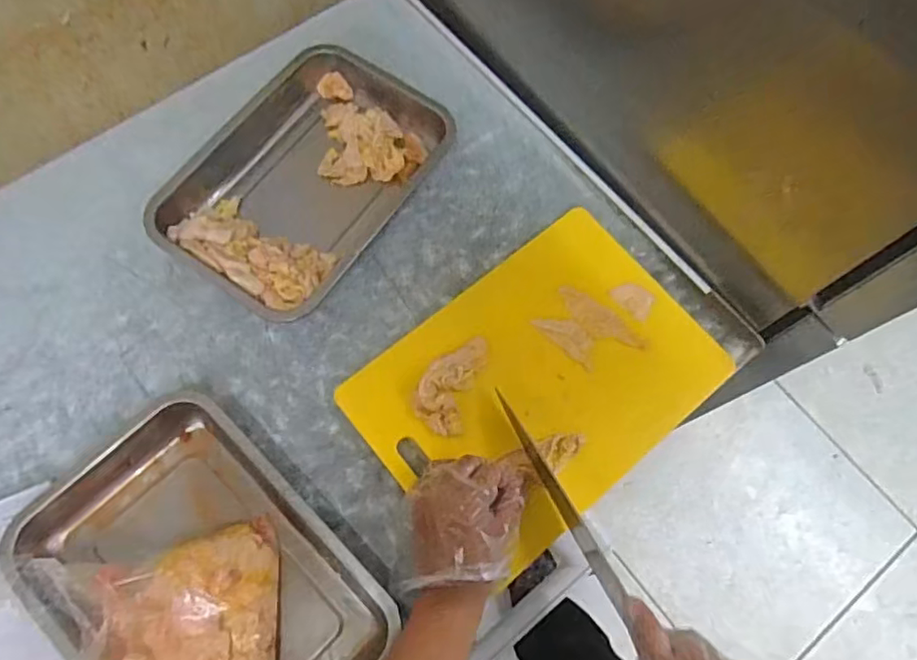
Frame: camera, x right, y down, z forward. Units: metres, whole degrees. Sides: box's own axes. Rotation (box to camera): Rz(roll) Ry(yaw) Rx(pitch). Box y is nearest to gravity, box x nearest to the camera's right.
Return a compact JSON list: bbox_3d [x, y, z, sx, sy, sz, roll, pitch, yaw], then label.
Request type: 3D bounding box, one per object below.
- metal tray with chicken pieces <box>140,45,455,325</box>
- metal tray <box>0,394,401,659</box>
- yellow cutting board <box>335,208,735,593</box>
[{"bbox_3d":[-0.170,-0.170,0.680,0.210,0.048,0.304,33,72,10],"label":"metal tray with chicken pieces"},{"bbox_3d":[-0.221,0.219,0.531,0.208,0.058,0.299,-42,77,-15],"label":"metal tray"},{"bbox_3d":[0.084,0.048,0.618,0.340,0.023,0.245,-38,76,-14],"label":"yellow cutting board"}]

